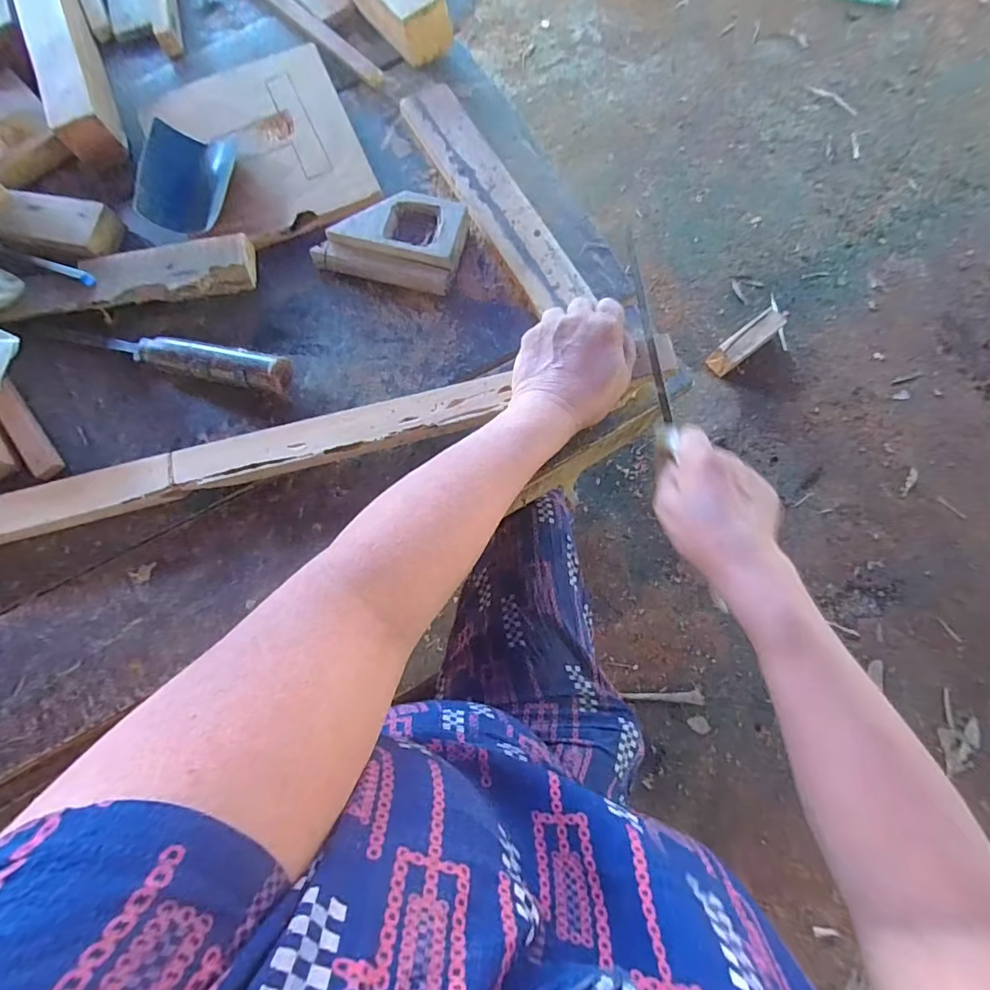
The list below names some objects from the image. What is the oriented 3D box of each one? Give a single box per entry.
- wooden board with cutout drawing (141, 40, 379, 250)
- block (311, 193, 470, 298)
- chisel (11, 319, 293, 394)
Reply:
[{"bbox_3d":[-0.219,-0.327,0.469,0.173,0.011,0.197,-21,78,-5],"label":"wooden board with cutout drawing"},{"bbox_3d":[-0.091,-0.231,0.442,0.123,0.030,0.072,13,78,3],"label":"block"},{"bbox_3d":[-0.297,-0.121,0.426,0.250,0.032,0.029,11,77,3],"label":"chisel"}]

